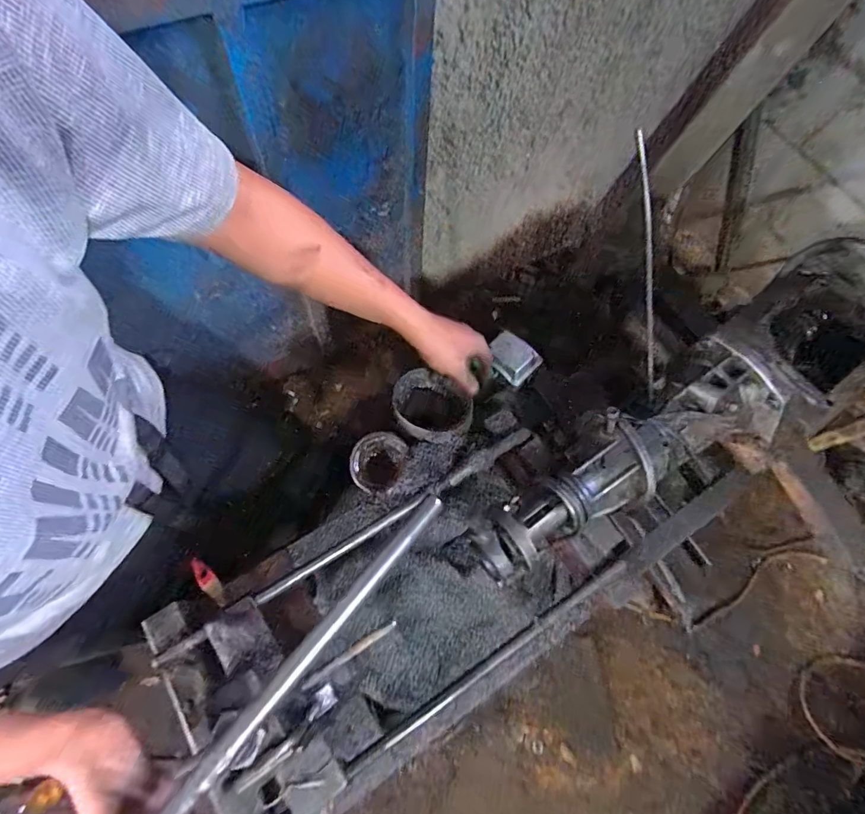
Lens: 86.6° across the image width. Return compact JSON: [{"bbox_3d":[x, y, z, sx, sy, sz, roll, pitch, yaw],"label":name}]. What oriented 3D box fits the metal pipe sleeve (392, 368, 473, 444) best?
[{"bbox_3d":[0.001,-0.002,0.687,0.126,0.029,0.118,0,50,0],"label":"metal pipe sleeve"}]

